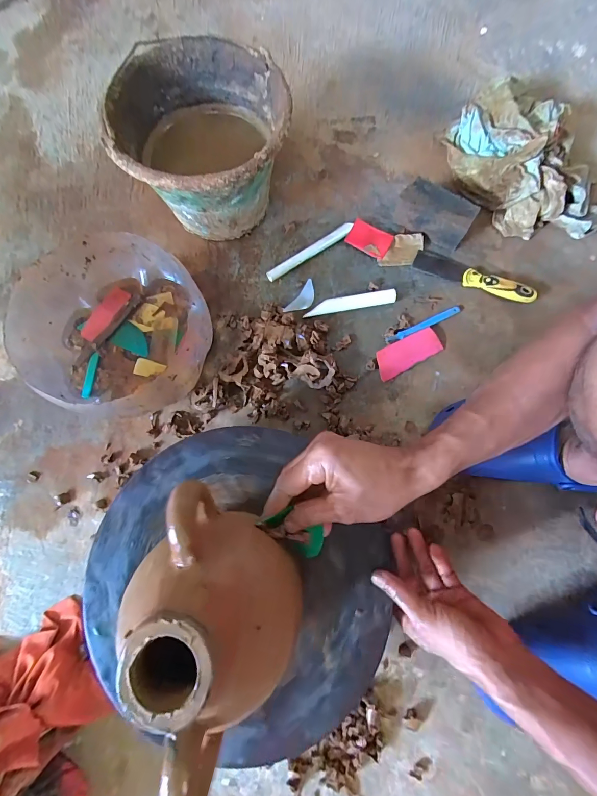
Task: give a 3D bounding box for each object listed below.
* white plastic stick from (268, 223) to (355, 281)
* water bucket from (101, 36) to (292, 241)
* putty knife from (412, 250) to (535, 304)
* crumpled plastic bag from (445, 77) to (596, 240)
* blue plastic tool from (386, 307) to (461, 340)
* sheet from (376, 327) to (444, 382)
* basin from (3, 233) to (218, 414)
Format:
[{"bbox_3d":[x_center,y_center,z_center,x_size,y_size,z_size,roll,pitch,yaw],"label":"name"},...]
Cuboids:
[{"bbox_3d":[0.020,-0.248,0.589,0.168,0.019,0.015,-34,77,-7],"label":"white plastic stick"},{"bbox_3d":[-0.141,-0.377,0.552,0.248,0.175,0.252,0,75,1],"label":"water bucket"},{"bbox_3d":[0.285,-0.199,0.562,0.193,0.023,0.040,26,77,7],"label":"putty knife"},{"bbox_3d":[0.385,-0.394,0.571,0.178,0.068,0.301,-42,78,-9],"label":"crumpled plastic bag"},{"bbox_3d":[0.200,-0.117,0.552,0.133,0.007,0.013,-25,76,-5],"label":"blue plastic tool"},{"bbox_3d":[0.171,-0.072,0.543,0.107,0.015,0.046,-28,77,-6],"label":"sheet"},{"bbox_3d":[-0.255,-0.093,0.502,0.254,0.125,0.246,0,75,1],"label":"basin"}]

